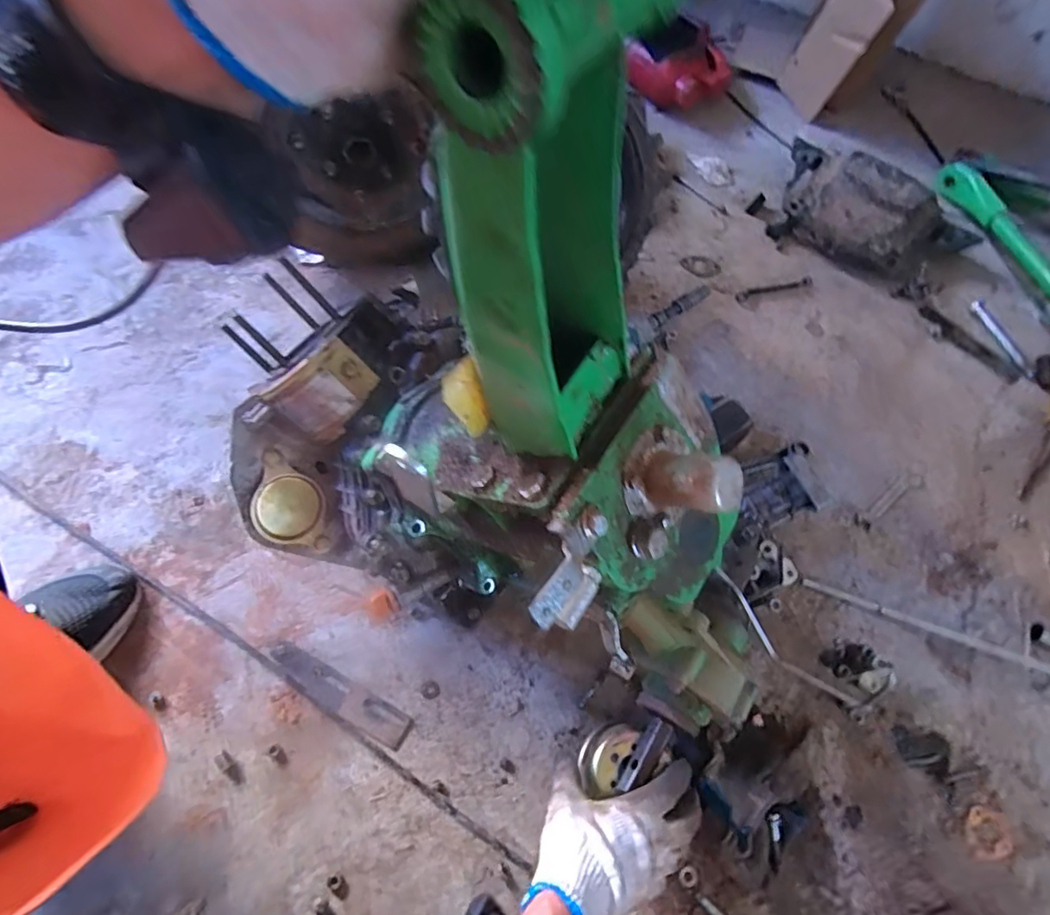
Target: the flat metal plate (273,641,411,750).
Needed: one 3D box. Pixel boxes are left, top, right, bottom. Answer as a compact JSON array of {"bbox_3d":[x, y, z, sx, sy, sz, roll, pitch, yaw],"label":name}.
[{"bbox_3d":[-0.209,0.266,0.622,0.174,0.005,0.038,26,65,9],"label":"flat metal plate"}]

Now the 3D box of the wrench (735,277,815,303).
[{"bbox_3d":[0.429,-0.290,0.959,0.146,0.005,0.020,-15,66,-10],"label":"wrench"}]

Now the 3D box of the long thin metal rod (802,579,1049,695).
[{"bbox_3d":[0.499,0.215,0.689,0.305,0.016,0.032,22,65,7],"label":"long thin metal rod"}]

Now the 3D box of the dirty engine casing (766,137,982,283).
[{"bbox_3d":[0.621,-0.440,1.000,0.353,0.087,0.252,32,66,12],"label":"dirty engine casing"}]

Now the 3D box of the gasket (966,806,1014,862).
[{"bbox_3d":[0.508,0.412,0.609,0.050,0.004,0.049,1,64,-3],"label":"gasket"}]

